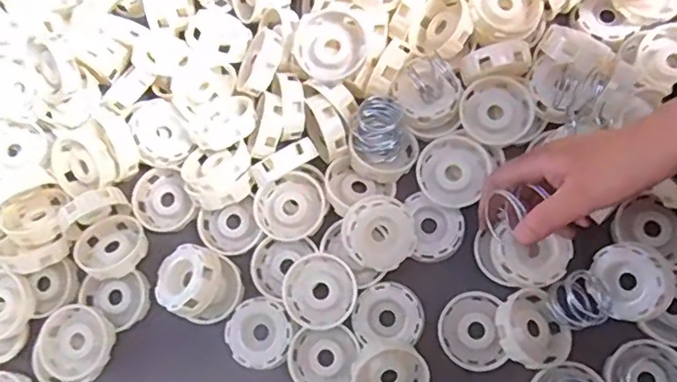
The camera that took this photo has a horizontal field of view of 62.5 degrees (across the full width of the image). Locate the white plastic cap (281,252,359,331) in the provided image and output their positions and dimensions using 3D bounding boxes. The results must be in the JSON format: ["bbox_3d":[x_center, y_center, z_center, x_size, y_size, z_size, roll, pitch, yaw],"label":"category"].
[{"bbox_3d":[-0.016,0.082,0.459,0.058,0.017,0.060,0,71,-1],"label":"white plastic cap"}]

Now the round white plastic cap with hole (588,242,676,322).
[{"bbox_3d":[0.228,0.069,0.432,0.051,0.023,0.058,-26,69,34],"label":"round white plastic cap with hole"}]

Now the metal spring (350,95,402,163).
[{"bbox_3d":[0.033,-0.054,0.486,0.040,0.042,0.050,7,71,2],"label":"metal spring"}]

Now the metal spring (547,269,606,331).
[{"bbox_3d":[0.191,0.088,0.444,0.037,0.039,0.041,-15,72,-6],"label":"metal spring"}]

